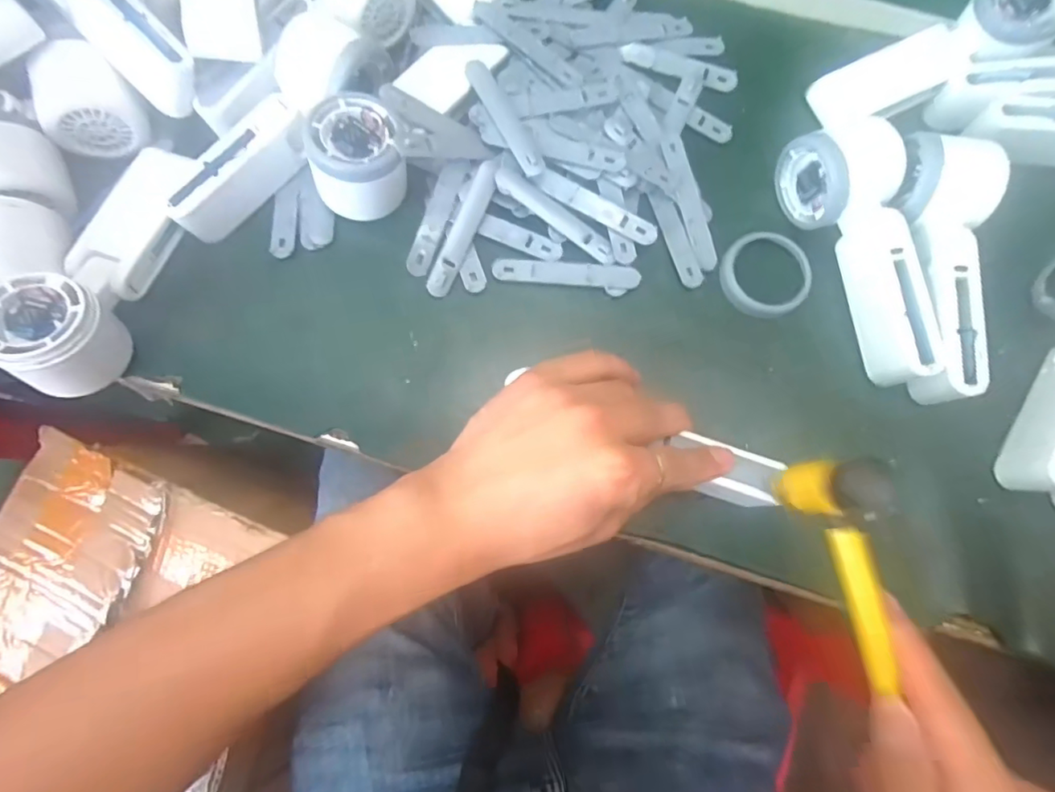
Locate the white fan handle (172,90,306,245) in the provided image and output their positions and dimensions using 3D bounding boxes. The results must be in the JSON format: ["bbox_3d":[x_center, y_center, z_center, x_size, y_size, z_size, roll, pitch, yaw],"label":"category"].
[{"bbox_3d":[-0.181,-0.142,0.356,0.098,0.041,0.025,-43,82,-9],"label":"white fan handle"}]

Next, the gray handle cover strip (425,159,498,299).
[{"bbox_3d":[-0.042,-0.110,0.363,0.016,0.013,0.093,23,78,4],"label":"gray handle cover strip"}]

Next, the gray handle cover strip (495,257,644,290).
[{"bbox_3d":[0.026,-0.081,0.362,0.094,0.004,0.016,5,77,0],"label":"gray handle cover strip"}]

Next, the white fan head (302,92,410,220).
[{"bbox_3d":[-0.107,-0.151,0.350,0.058,0.054,0.055,-14,78,-4],"label":"white fan head"}]

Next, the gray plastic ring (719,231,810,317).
[{"bbox_3d":[0.159,-0.082,0.369,0.059,0.010,0.058,0,78,-1],"label":"gray plastic ring"}]

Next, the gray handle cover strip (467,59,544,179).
[{"bbox_3d":[-0.015,-0.183,0.363,0.015,0.006,0.092,-27,79,-7],"label":"gray handle cover strip"}]

